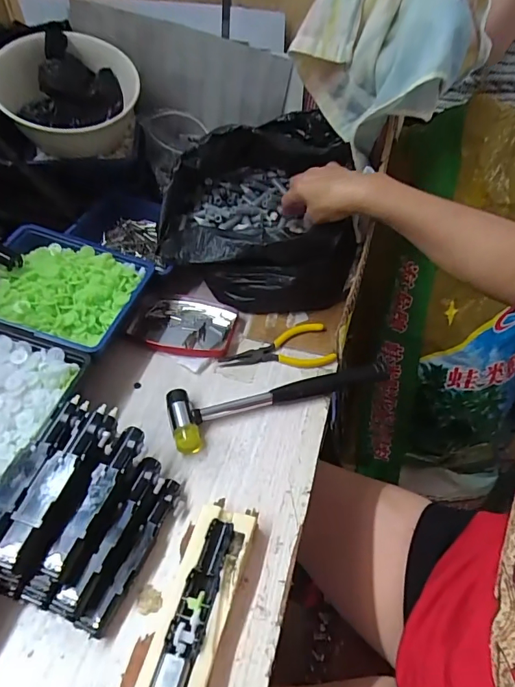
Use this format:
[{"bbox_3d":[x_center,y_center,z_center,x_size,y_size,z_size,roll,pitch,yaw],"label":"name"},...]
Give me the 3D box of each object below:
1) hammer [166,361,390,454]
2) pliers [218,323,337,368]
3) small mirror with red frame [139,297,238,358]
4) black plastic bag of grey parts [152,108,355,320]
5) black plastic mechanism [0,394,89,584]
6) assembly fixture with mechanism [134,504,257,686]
[{"bbox_3d":[0.025,0.048,0.453,0.230,0.021,0.059,-15,51,-16],"label":"hammer"},{"bbox_3d":[0.020,0.007,0.492,0.124,0.011,0.055,-9,49,-11],"label":"pliers"},{"bbox_3d":[-0.081,-0.020,0.513,0.106,0.011,0.086,9,48,5],"label":"small mirror with red frame"},{"bbox_3d":[-0.002,-0.177,0.558,0.219,0.148,0.233,4,48,1],"label":"black plastic bag of grey parts"},{"bbox_3d":[-0.168,0.100,0.329,0.033,0.021,0.149,7,48,4],"label":"black plastic mechanism"},{"bbox_3d":[-0.042,0.190,0.322,0.046,0.030,0.138,14,49,9],"label":"assembly fixture with mechanism"}]

